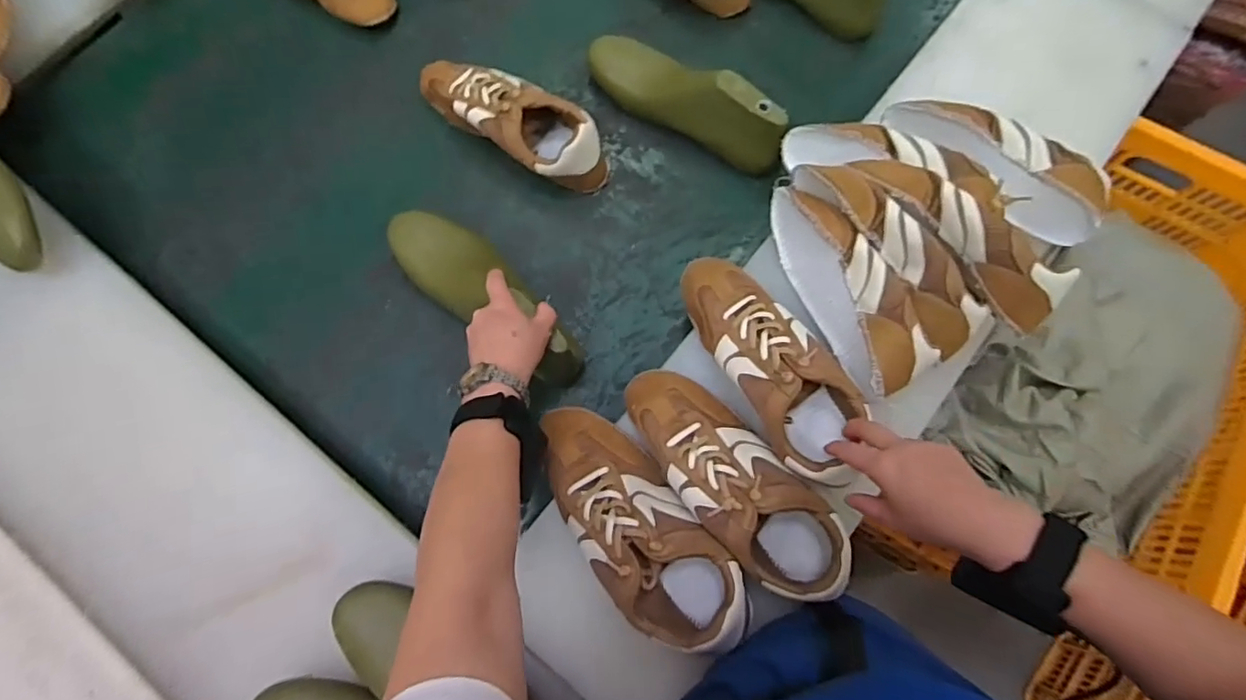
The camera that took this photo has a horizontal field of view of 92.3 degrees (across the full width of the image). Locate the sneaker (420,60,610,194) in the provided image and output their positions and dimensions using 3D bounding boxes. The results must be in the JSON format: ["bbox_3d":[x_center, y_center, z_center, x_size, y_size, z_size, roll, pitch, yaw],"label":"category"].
[{"bbox_3d":[-0.133,-0.278,0.716,0.260,0.085,0.091,36,78,7],"label":"sneaker"}]

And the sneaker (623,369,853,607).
[{"bbox_3d":[0.090,0.104,0.549,0.097,0.075,0.215,-37,79,-9],"label":"sneaker"}]

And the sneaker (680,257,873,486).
[{"bbox_3d":[0.146,0.011,0.573,0.096,0.070,0.247,-31,75,-8],"label":"sneaker"}]

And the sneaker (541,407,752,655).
[{"bbox_3d":[0.010,0.156,0.535,0.102,0.067,0.249,-35,79,-9],"label":"sneaker"}]

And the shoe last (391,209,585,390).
[{"bbox_3d":[-0.150,-0.065,0.645,0.271,0.085,0.087,39,79,13],"label":"shoe last"}]

